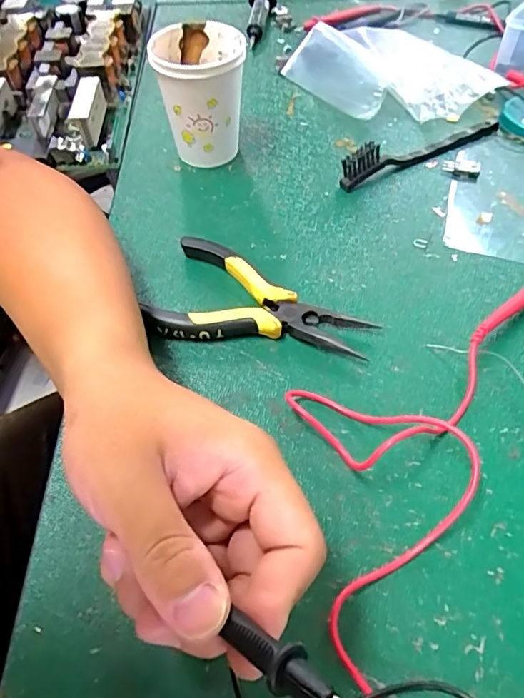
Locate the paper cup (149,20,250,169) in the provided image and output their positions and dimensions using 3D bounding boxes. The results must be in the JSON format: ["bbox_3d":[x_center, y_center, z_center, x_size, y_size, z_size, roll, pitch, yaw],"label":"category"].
[{"bbox_3d":[-0.048,-0.205,0.433,0.067,0.092,0.068,-1,54,1],"label":"paper cup"}]

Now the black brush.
[{"bbox_3d":[0.138,-0.174,0.441,0.163,0.032,0.015,-23,56,-14],"label":"black brush"}]

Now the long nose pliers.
[{"bbox_3d":[-0.003,-0.025,0.345,0.141,0.019,0.079,17,56,14],"label":"long nose pliers"}]

